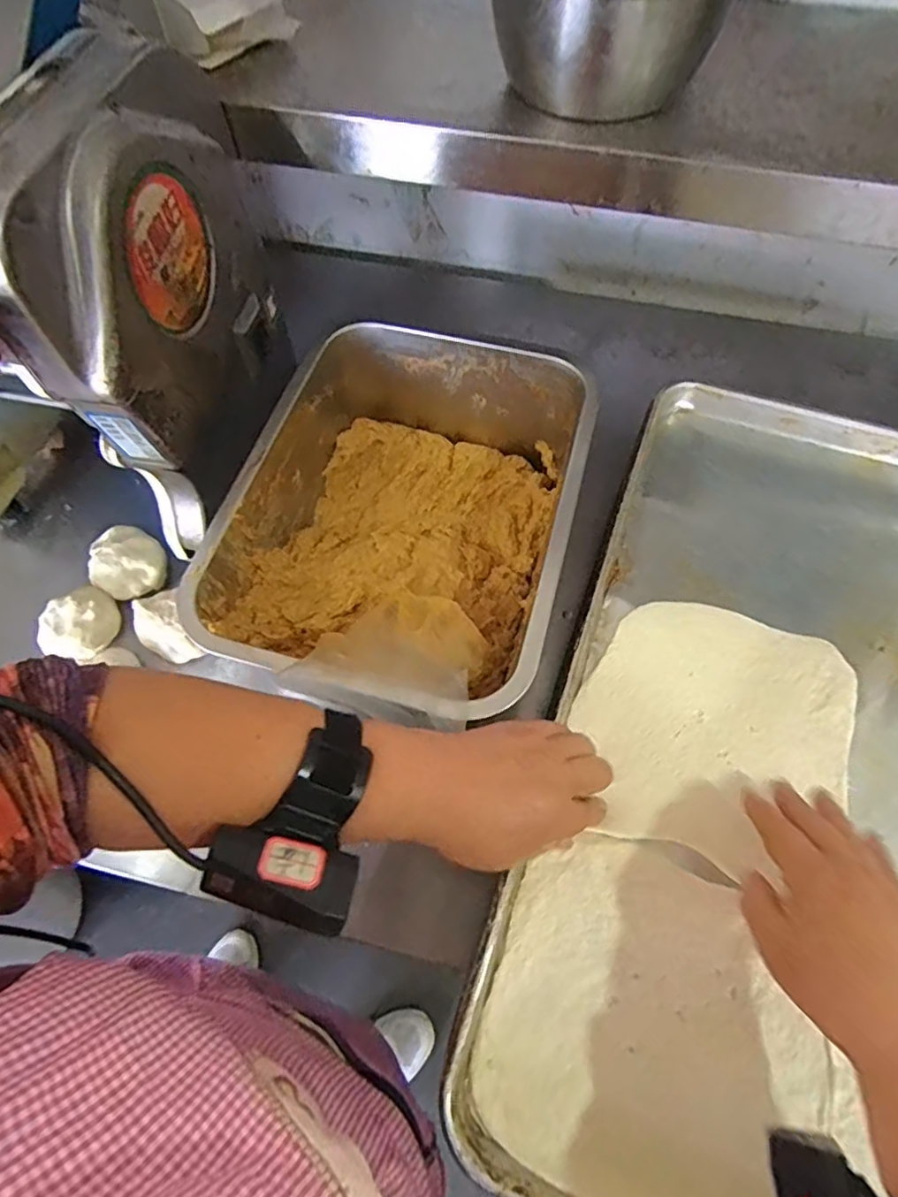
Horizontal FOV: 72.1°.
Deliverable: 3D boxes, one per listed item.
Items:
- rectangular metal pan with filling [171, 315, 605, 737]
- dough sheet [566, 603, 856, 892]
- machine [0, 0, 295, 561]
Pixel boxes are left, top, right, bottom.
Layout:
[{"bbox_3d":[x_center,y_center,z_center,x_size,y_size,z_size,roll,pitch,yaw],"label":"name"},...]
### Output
[{"bbox_3d":[-0.034,-0.062,0.539,0.256,0.134,0.350,13,64,7],"label":"rectangular metal pan with filling"},{"bbox_3d":[0.190,0.092,0.446,0.180,0.007,0.187,20,65,11],"label":"dough sheet"},{"bbox_3d":[-0.318,-0.275,0.486,0.284,0.373,0.360,10,63,6],"label":"machine"}]

